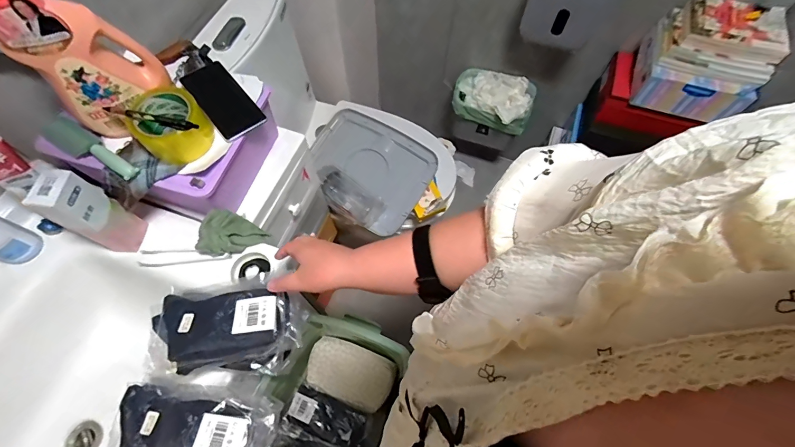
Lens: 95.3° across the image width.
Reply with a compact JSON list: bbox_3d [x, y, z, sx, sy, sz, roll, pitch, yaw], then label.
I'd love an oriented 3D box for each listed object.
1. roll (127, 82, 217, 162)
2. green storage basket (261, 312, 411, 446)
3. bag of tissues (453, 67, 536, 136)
[{"bbox_3d":[-0.344,-0.148,0.553,0.099,0.060,0.103,-36,69,-17],"label":"roll"},{"bbox_3d":[-0.149,0.382,0.721,0.216,0.170,0.373,15,64,7],"label":"green storage basket"},{"bbox_3d":[0.340,-0.443,1.293,0.279,0.116,0.177,24,66,11],"label":"bag of tissues"}]

